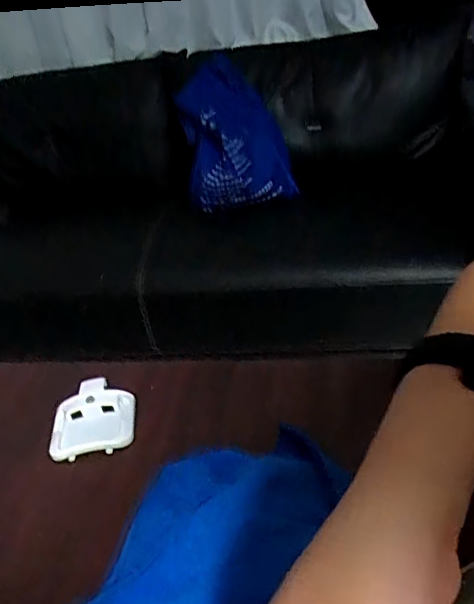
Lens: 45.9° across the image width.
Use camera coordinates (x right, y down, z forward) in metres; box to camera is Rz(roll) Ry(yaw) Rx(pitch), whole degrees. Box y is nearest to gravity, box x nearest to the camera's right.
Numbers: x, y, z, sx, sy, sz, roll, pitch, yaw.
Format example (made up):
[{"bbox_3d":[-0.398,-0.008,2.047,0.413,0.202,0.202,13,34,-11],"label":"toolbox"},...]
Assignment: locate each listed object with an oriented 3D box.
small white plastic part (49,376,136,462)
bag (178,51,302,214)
[{"bbox_3d":[-0.125,0.100,0.494,0.070,0.016,0.077,-9,34,2],"label":"small white plastic part"},{"bbox_3d":[-0.001,-0.435,1.454,0.272,0.313,0.208,-10,33,0],"label":"bag"}]

